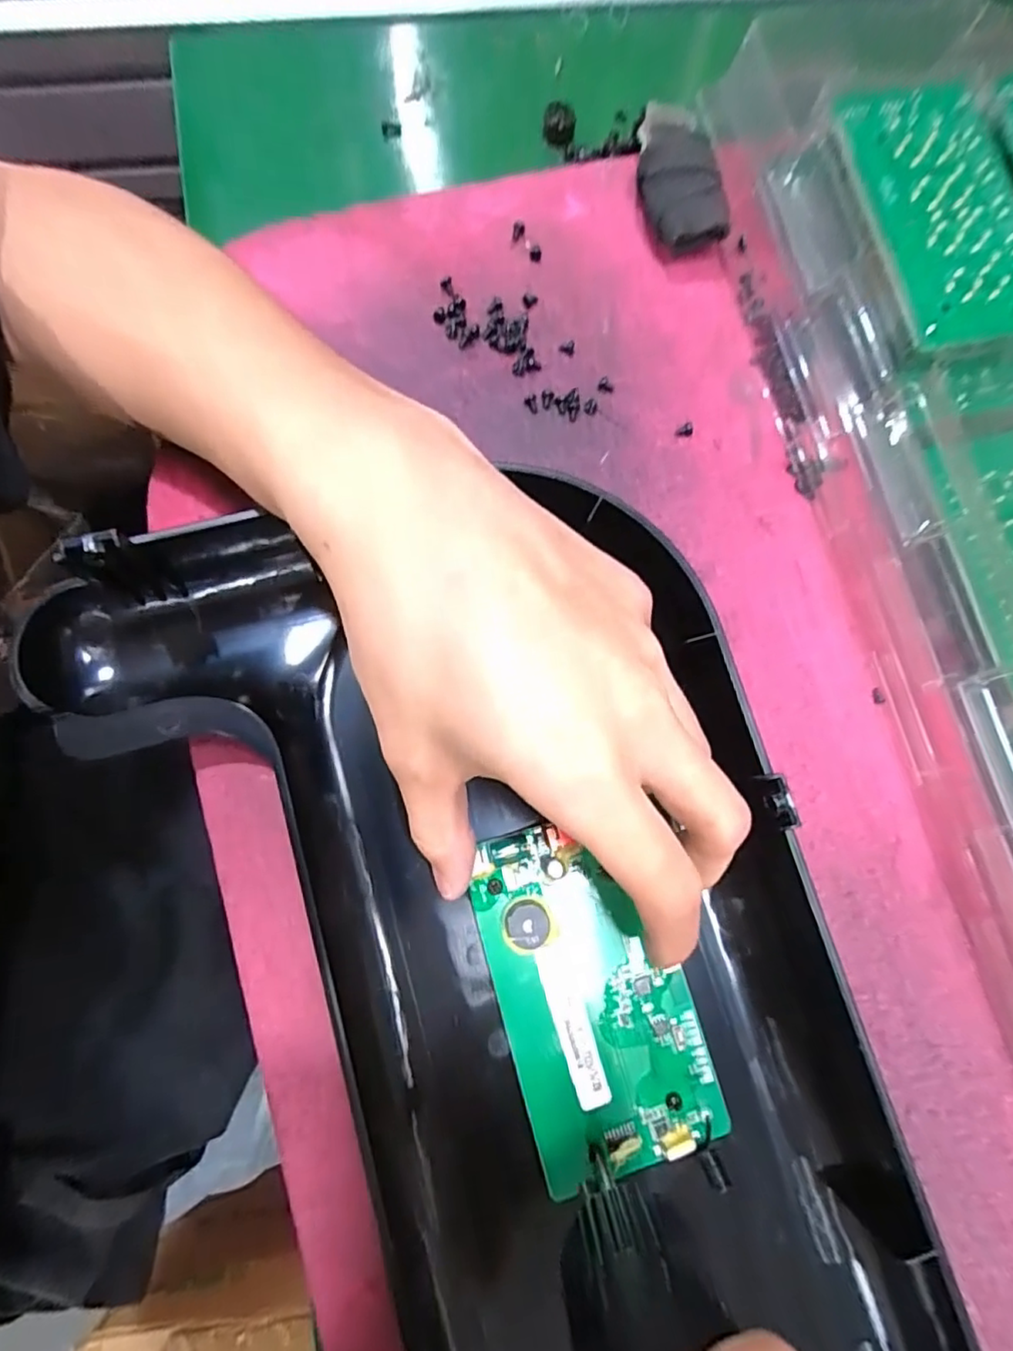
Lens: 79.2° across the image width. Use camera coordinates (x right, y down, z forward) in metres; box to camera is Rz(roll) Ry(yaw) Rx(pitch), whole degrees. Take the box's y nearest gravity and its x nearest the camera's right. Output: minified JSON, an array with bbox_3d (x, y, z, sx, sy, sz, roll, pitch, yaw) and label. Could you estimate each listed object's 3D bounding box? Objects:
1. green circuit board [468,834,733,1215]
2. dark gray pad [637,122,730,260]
[{"bbox_3d":[0.027,0.100,0.195,0.059,0.012,0.104,-16,79,-3],"label":"green circuit board"},{"bbox_3d":[0.071,-0.199,0.252,0.031,0.023,0.051,-7,79,-4],"label":"dark gray pad"}]

